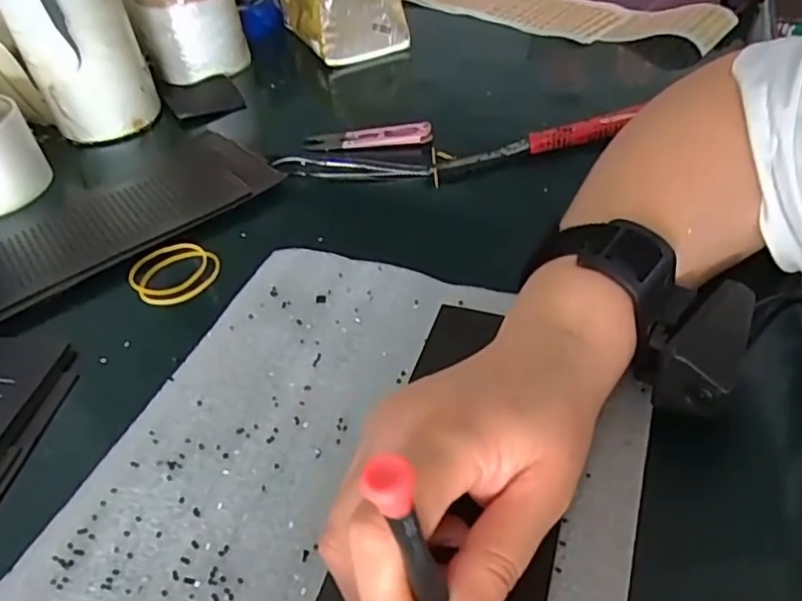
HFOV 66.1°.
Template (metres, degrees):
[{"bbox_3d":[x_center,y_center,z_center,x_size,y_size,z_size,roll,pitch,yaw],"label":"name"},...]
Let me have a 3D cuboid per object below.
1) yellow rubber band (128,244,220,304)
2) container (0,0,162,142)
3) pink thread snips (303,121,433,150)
[{"bbox_3d":[-0.144,-0.019,0.394,0.054,0.009,0.050,-3,44,3],"label":"yellow rubber band"},{"bbox_3d":[-0.261,-0.204,0.504,0.066,0.140,0.070,-3,44,3],"label":"container"},{"bbox_3d":[-0.027,-0.131,0.486,0.100,0.010,0.018,1,44,7],"label":"pink thread snips"}]

